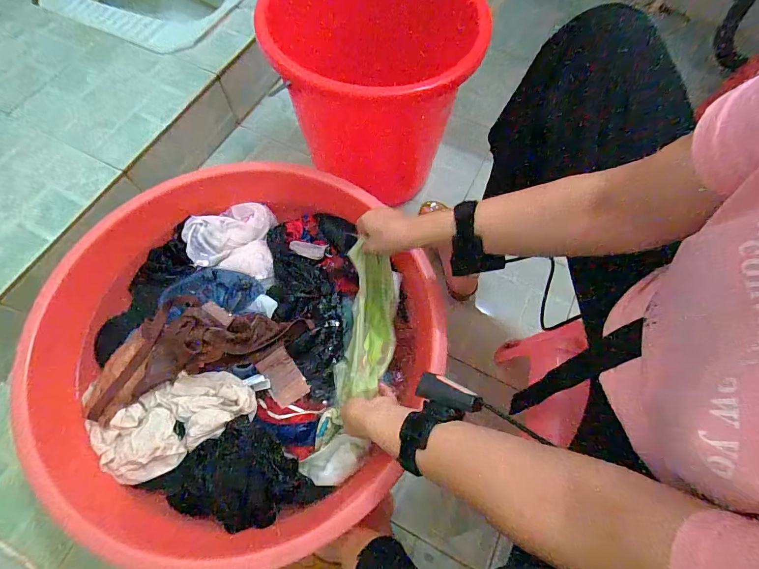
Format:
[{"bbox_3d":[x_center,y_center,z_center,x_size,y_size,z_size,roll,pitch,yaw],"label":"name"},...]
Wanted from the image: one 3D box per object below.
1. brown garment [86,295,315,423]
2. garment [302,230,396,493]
[{"bbox_3d":[-0.262,0.094,0.542,0.299,0.039,0.163,-4,65,-4],"label":"brown garment"},{"bbox_3d":[-0.031,0.115,0.547,0.087,0.065,0.335,13,76,3],"label":"garment"}]

